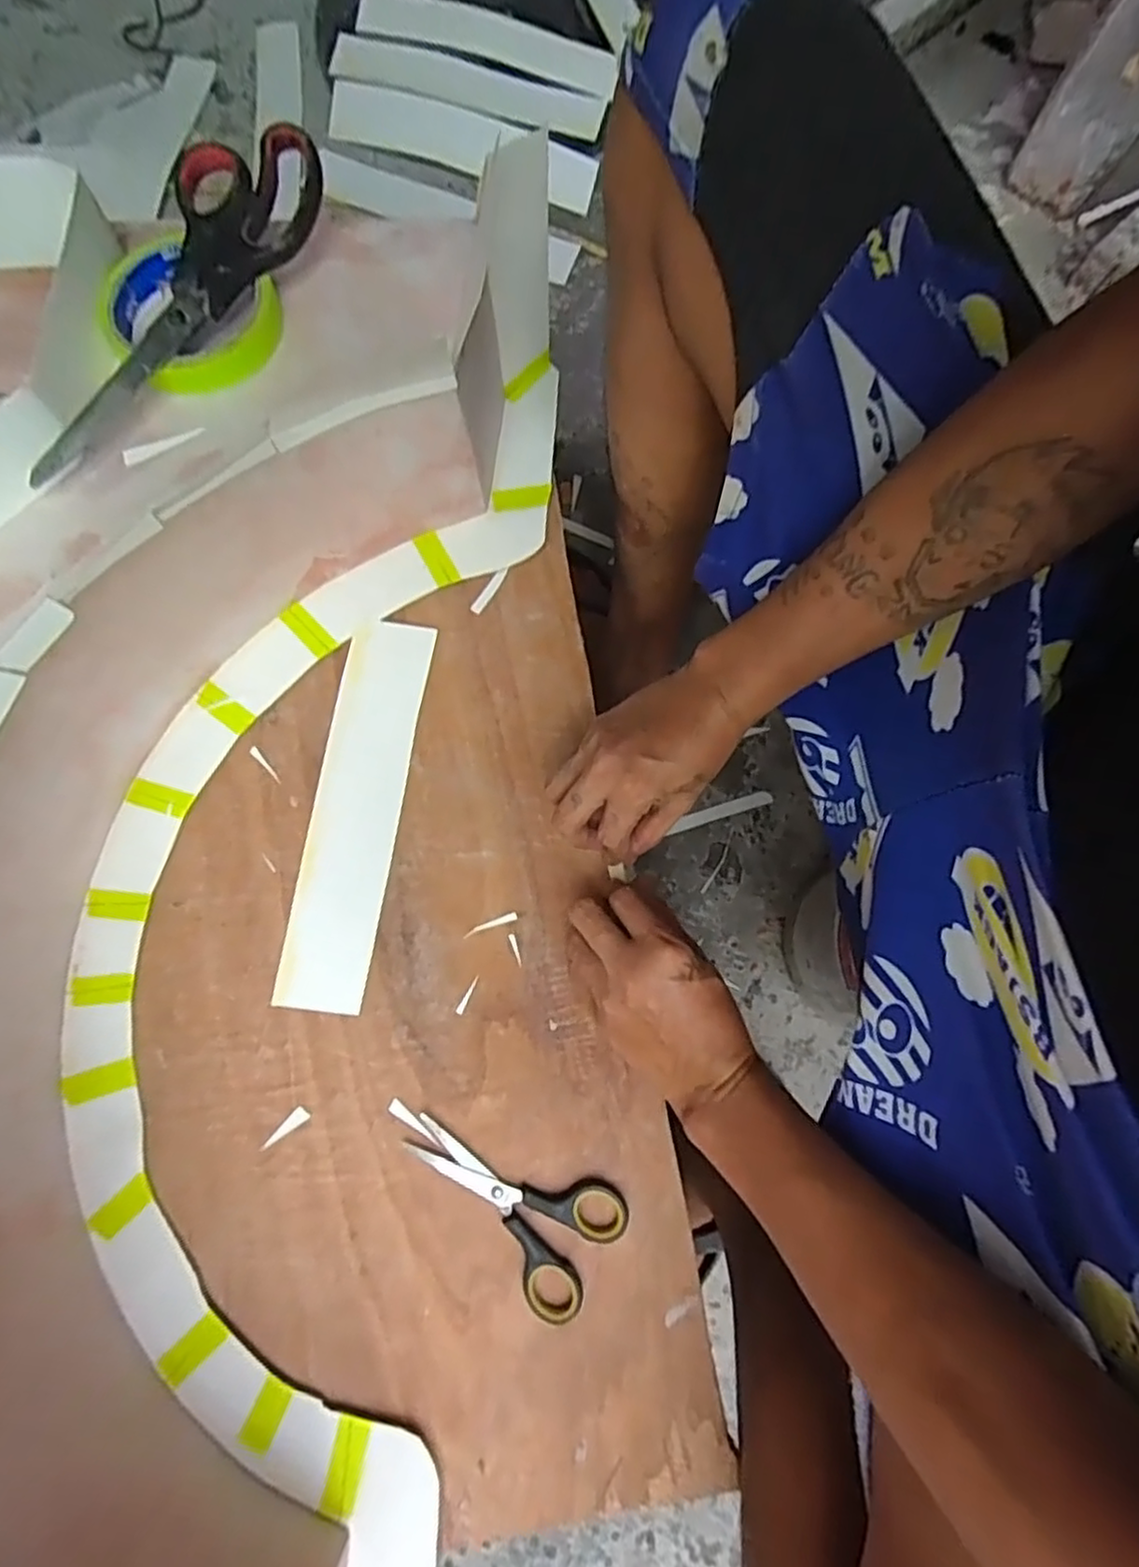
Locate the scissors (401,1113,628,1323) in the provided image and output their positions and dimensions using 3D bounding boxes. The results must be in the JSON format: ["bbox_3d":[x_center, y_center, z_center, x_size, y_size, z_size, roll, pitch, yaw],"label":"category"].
[{"bbox_3d":[-0.039,0.253,0.405,0.133,0.007,0.075,26,77,5],"label":"scissors"}]

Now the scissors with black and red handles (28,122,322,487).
[{"bbox_3d":[-0.204,-0.253,0.362,0.069,0.035,0.226,22,77,5],"label":"scissors with black and red handles"}]

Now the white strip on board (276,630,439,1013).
[{"bbox_3d":[-0.143,0.015,0.460,0.055,0.008,0.262,10,78,-8],"label":"white strip on board"}]

